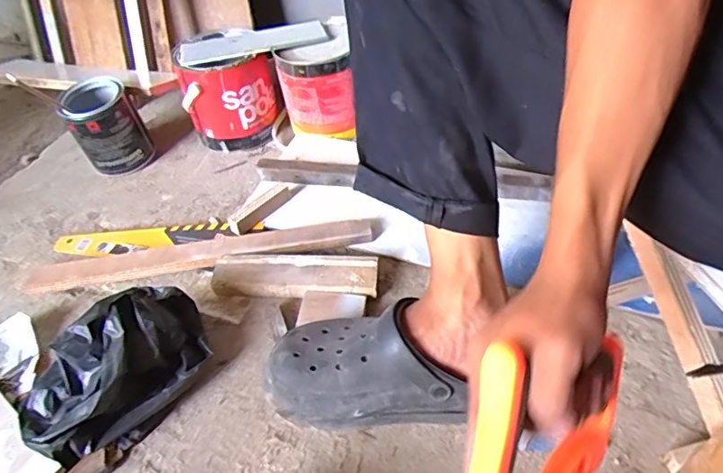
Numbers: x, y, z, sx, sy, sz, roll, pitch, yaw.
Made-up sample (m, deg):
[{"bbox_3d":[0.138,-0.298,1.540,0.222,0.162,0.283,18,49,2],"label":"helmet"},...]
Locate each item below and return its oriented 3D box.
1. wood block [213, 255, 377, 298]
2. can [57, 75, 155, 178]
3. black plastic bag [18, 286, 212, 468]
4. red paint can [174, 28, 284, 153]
[{"bbox_3d":[-0.085,0.053,0.695,0.210,0.029,0.059,0,45,5],"label":"wood block"},{"bbox_3d":[-0.432,-0.185,0.911,0.109,0.130,0.122,-27,49,-20],"label":"can"},{"bbox_3d":[-0.261,0.142,0.573,0.199,0.101,0.113,-34,52,-26],"label":"black plastic bag"},{"bbox_3d":[-0.244,-0.262,0.949,0.150,0.157,0.183,-28,49,-22],"label":"red paint can"}]

